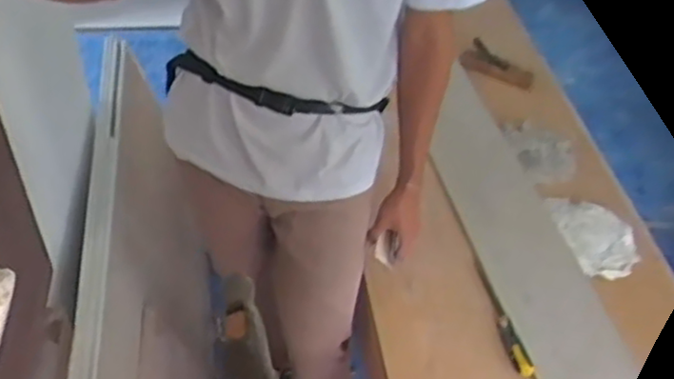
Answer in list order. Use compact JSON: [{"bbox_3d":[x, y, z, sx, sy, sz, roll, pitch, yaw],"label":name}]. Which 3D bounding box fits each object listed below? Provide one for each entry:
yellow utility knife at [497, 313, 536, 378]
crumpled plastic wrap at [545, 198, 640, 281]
[{"bbox_3d":[0.306,0.269,1.209,0.030,0.016,0.121,-5,47,-12],"label":"yellow utility knife"},{"bbox_3d":[0.531,0.094,1.424,0.156,0.023,0.205,-2,46,-9],"label":"crumpled plastic wrap"}]

